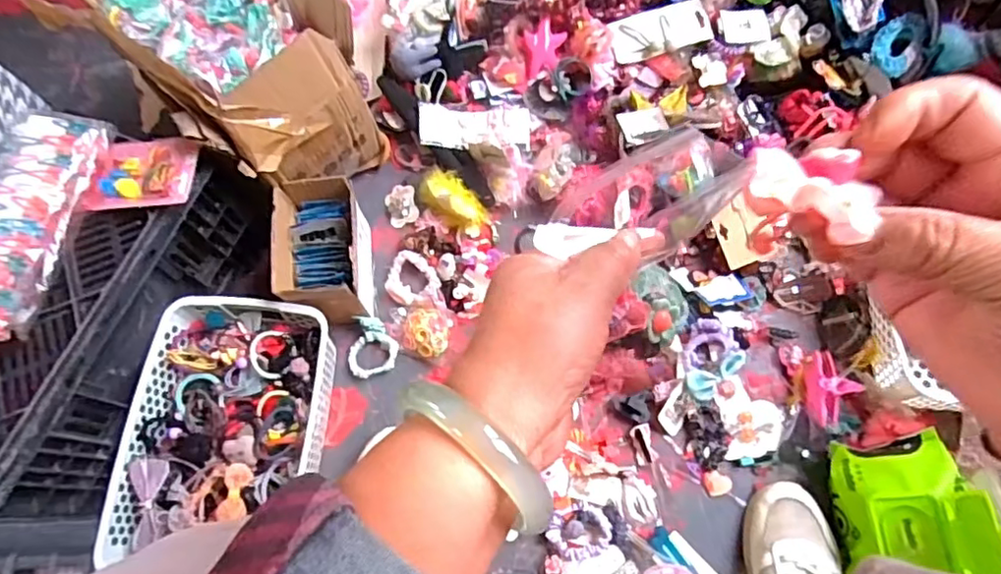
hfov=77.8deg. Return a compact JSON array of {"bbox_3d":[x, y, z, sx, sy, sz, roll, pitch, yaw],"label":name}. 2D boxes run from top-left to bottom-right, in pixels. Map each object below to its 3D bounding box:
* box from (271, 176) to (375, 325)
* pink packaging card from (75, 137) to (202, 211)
[{"bbox_3d":[-0.208,-0.035,0.754,0.093,0.119,0.155,-6,70,0],"label":"box"},{"bbox_3d":[-0.369,-0.117,0.642,0.104,0.019,0.079,1,70,3],"label":"pink packaging card"}]

